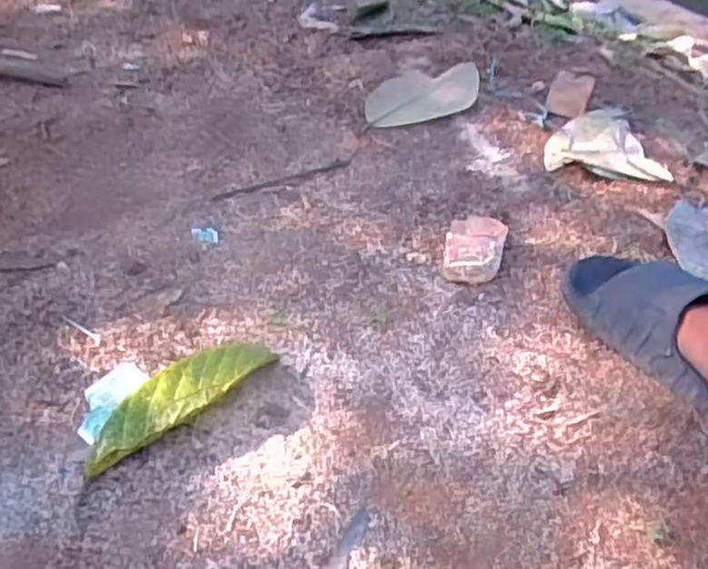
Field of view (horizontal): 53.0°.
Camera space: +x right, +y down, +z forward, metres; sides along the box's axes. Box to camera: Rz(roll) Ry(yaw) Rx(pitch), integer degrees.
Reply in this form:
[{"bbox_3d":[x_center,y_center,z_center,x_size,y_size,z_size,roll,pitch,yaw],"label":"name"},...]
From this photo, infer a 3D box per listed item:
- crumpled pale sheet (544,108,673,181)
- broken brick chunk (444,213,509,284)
[{"bbox_3d":[0.347,-0.209,1.013,0.168,0.009,0.174,4,41,-2],"label":"crumpled pale sheet"},{"bbox_3d":[0.132,-0.043,0.783,0.062,0.019,0.113,14,42,10],"label":"broken brick chunk"}]

